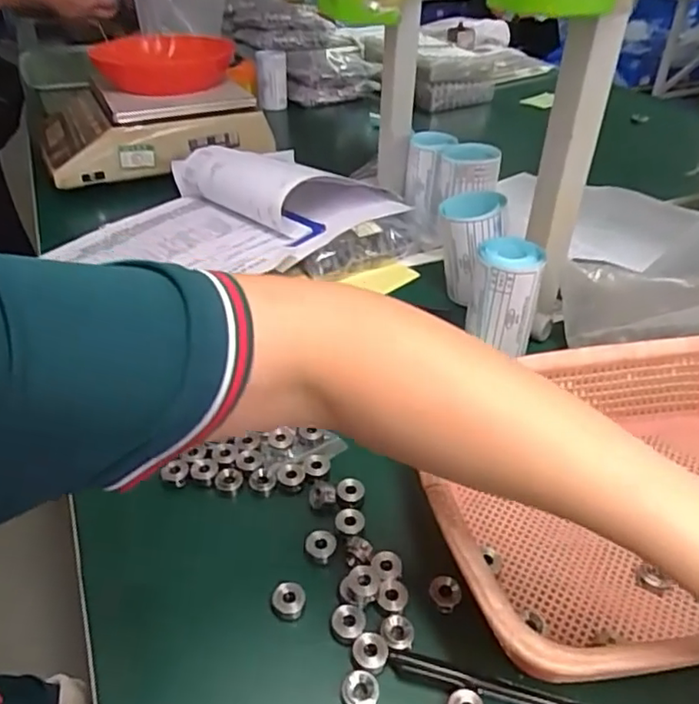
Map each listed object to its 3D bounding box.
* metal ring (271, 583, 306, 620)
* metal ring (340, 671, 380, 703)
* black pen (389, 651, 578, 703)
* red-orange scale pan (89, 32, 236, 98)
[{"bbox_3d":[-0.037,0.149,0.358,0.019,0.011,0.017,2,38,2],"label":"metal ring"},{"bbox_3d":[0.006,0.182,0.320,0.020,0.009,0.019,1,38,-1],"label":"metal ring"},{"bbox_3d":[0.090,0.184,0.320,0.137,0.008,0.012,10,39,11],"label":"black pen"},{"bbox_3d":[-0.283,-0.453,0.946,0.191,0.064,0.183,-3,39,-5],"label":"red-orange scale pan"}]

